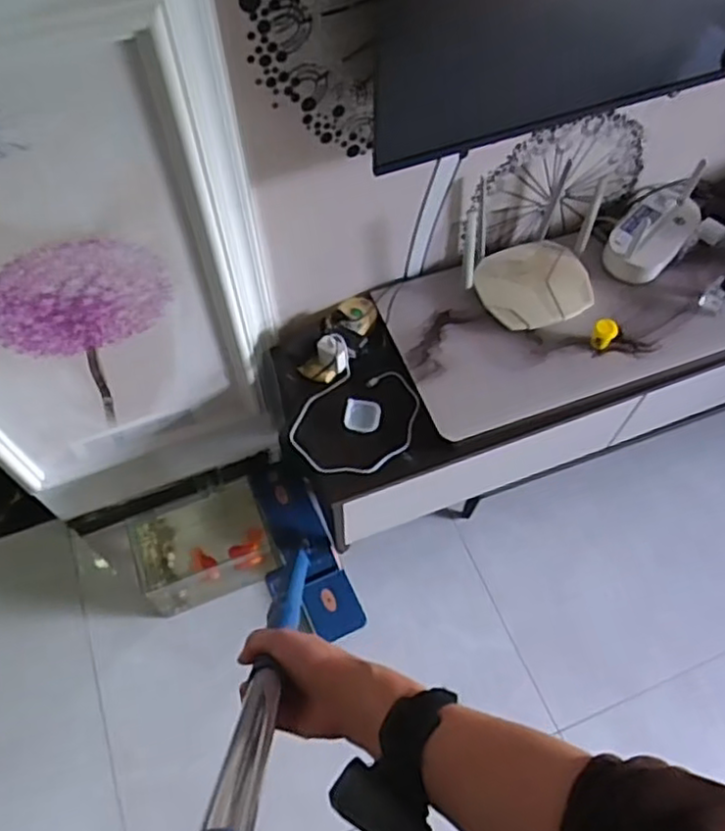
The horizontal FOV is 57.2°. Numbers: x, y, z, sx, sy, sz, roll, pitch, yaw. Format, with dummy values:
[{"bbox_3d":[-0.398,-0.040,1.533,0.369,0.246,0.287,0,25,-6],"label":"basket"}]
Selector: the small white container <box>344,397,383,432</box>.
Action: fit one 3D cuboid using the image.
[{"bbox_3d":[0.001,-0.001,1.121,0.059,0.011,0.058,6,60,4],"label":"small white container"}]

